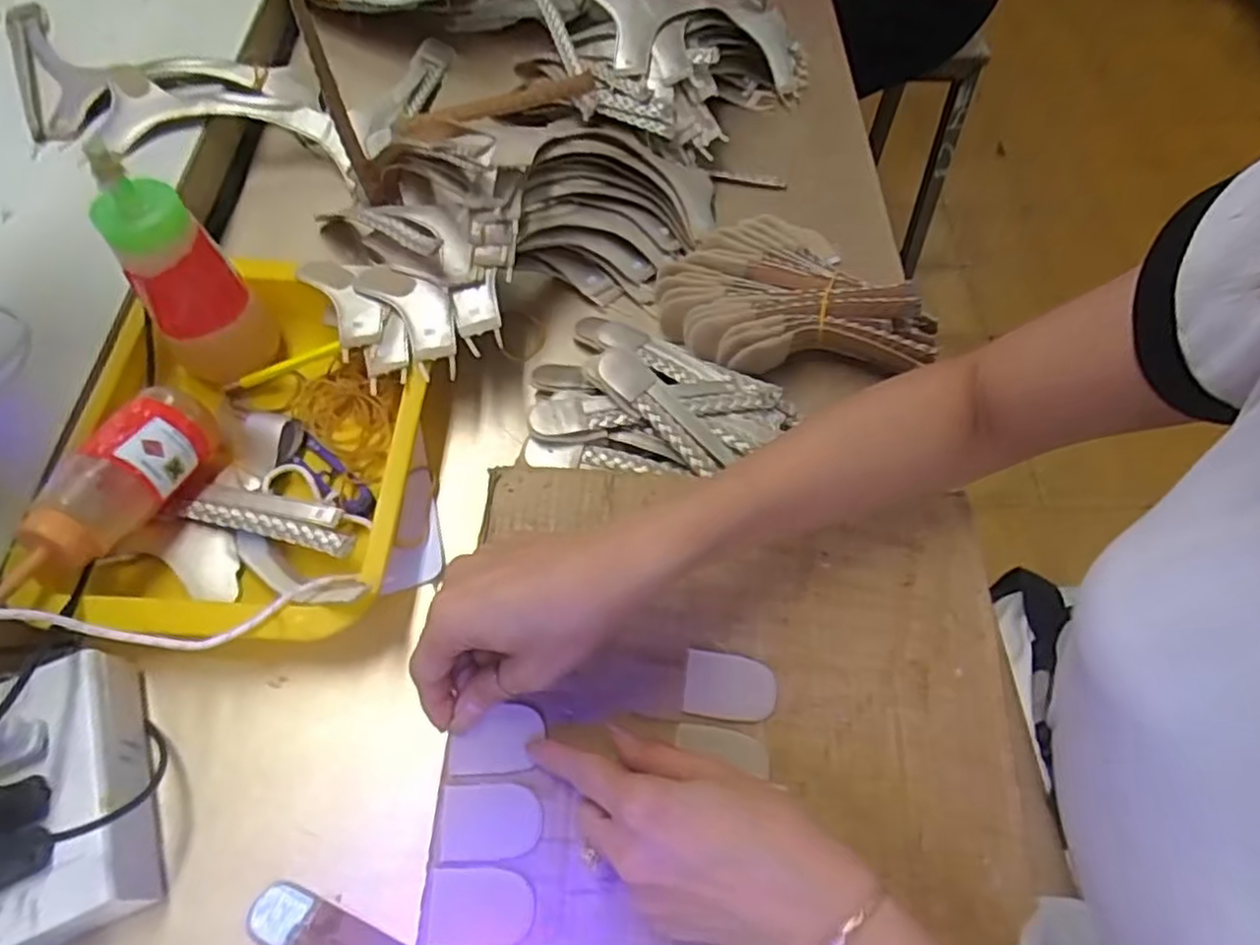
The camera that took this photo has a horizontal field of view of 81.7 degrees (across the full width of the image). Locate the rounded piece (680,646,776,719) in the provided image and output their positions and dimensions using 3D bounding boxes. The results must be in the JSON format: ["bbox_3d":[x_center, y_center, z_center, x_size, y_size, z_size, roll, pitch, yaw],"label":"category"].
[{"bbox_3d":[0.052,0.111,0.379,0.047,0.008,0.032,7,60,0],"label":"rounded piece"}]

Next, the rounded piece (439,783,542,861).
[{"bbox_3d":[-0.067,0.168,0.351,0.047,0.004,0.033,0,60,-4],"label":"rounded piece"}]

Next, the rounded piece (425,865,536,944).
[{"bbox_3d":[-0.069,0.200,0.336,0.047,0.004,0.033,3,60,-2],"label":"rounded piece"}]

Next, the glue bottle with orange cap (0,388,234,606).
[{"bbox_3d":[-0.286,0.014,0.407,0.045,0.057,0.135,20,49,7],"label":"glue bottle with orange cap"}]

